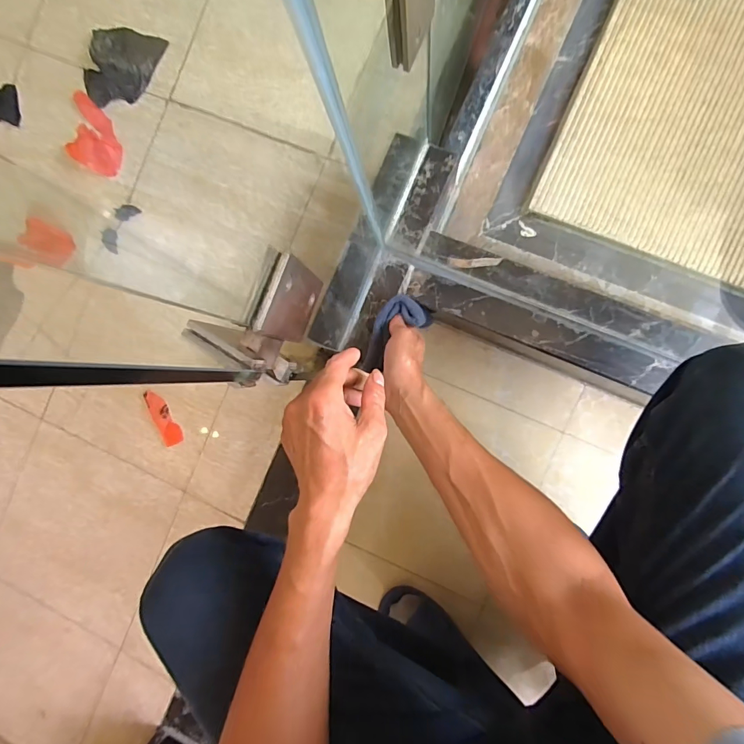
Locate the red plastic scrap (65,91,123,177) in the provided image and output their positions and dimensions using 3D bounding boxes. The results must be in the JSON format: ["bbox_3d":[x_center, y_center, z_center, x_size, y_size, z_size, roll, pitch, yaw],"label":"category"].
[{"bbox_3d":[-0.478,-0.396,0.701,0.081,0.023,0.150,-37,86,6],"label":"red plastic scrap"}]

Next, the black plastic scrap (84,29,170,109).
[{"bbox_3d":[-0.423,-0.514,0.694,0.109,0.028,0.145,33,94,6],"label":"black plastic scrap"}]

